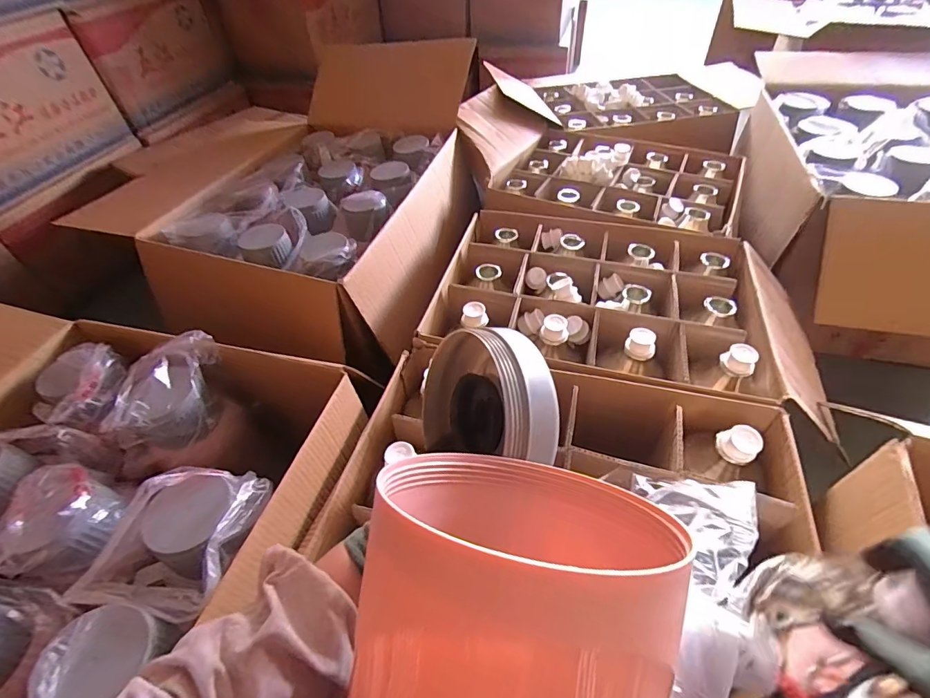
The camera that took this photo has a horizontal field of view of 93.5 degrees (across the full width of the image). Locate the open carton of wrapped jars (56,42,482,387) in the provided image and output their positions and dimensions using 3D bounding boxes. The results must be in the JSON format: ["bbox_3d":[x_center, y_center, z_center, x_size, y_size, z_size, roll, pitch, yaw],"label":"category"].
[{"bbox_3d":[-0.297,-0.383,1.008,0.509,0.358,0.761,8,48,12],"label":"open carton of wrapped jars"}]

